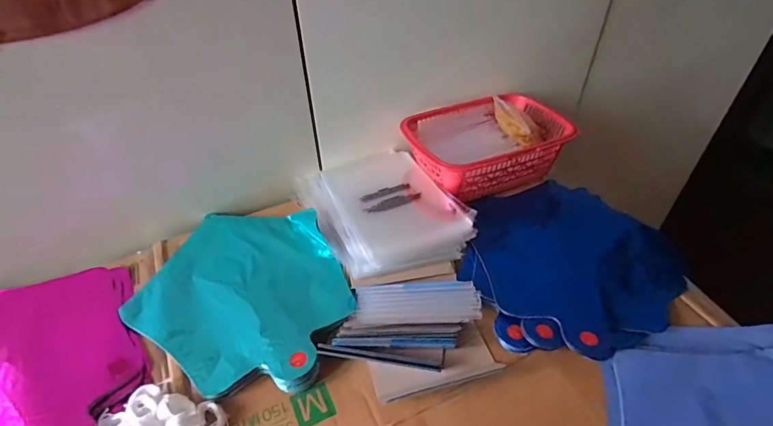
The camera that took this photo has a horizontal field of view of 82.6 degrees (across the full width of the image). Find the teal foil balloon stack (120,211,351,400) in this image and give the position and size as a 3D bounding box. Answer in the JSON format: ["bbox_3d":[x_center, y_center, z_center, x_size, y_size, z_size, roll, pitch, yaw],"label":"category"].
[{"bbox_3d":[-0.145,0.076,0.474,0.246,0.022,0.204,27,51,27],"label":"teal foil balloon stack"}]

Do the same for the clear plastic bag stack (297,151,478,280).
[{"bbox_3d":[-0.007,-0.014,0.545,0.157,0.030,0.205,-20,47,-18],"label":"clear plastic bag stack"}]

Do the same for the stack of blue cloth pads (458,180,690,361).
[{"bbox_3d":[0.194,0.041,0.496,0.231,0.026,0.232,-18,46,-16],"label":"stack of blue cloth pads"}]

